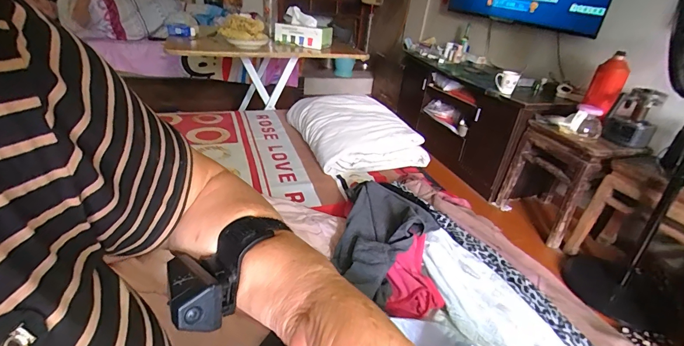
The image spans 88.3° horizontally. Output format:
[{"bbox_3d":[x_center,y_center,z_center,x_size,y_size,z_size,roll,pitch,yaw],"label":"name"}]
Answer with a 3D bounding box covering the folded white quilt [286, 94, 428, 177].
[{"bbox_3d":[0.043,-0.171,1.309,0.400,0.125,0.470,-5,31,-20],"label":"folded white quilt"}]

